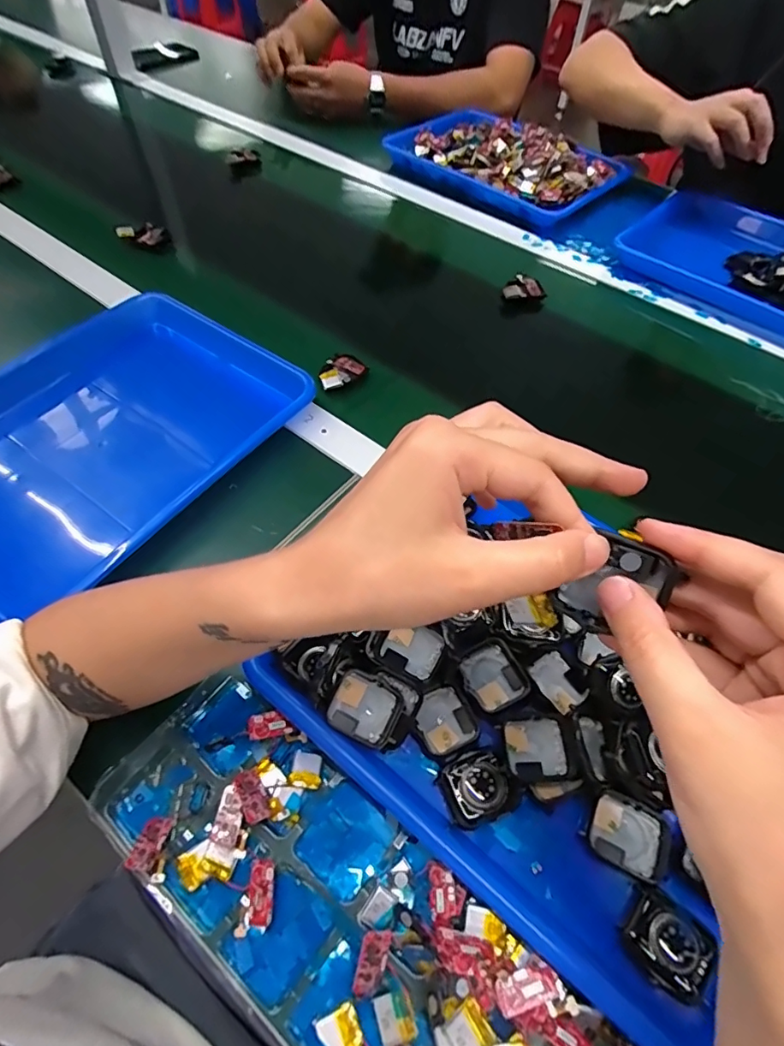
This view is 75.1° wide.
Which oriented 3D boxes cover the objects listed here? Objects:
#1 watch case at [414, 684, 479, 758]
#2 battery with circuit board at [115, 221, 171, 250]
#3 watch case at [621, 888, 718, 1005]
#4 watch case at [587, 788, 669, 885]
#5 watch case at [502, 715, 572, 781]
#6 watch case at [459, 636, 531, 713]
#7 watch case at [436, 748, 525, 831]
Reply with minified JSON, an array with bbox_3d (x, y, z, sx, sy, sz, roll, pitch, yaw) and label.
[{"bbox_3d":[0.032,0.123,0.318,0.034,0.010,0.037,-24,61,-18],"label":"watch case"},{"bbox_3d":[-0.338,-0.390,0.696,0.063,0.032,0.023,-19,59,-15],"label":"battery with circuit board"},{"bbox_3d":[0.140,0.212,0.257,0.036,0.013,0.035,34,61,19],"label":"watch case"},{"bbox_3d":[0.133,0.176,0.288,0.041,0.007,0.036,26,59,14],"label":"watch case"},{"bbox_3d":[0.085,0.134,0.303,0.038,0.010,0.034,-2,56,-5],"label":"watch case"},{"bbox_3d":[0.063,0.097,0.326,0.035,0.011,0.040,-23,60,-17],"label":"watch case"},{"bbox_3d":[0.051,0.154,0.298,0.043,0.011,0.035,-18,59,-14],"label":"watch case"}]

